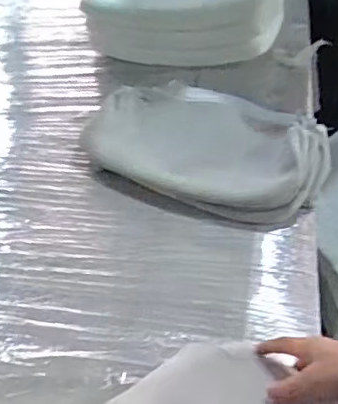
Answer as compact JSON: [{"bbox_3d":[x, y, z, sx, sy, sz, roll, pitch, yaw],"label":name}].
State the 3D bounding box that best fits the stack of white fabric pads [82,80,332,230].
[{"bbox_3d":[0.055,-0.113,1.116,0.489,0.063,0.329,16,47,24],"label":"stack of white fabric pads"}]

